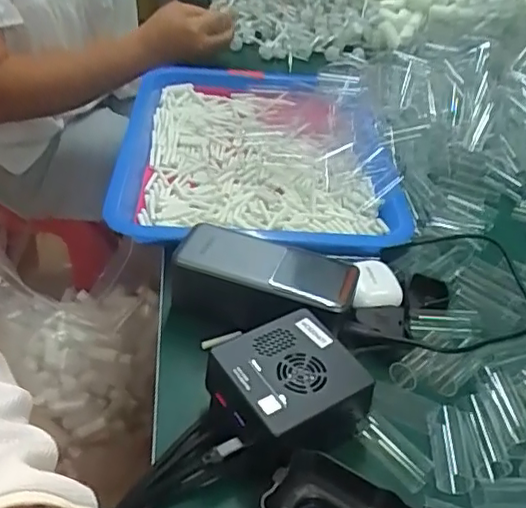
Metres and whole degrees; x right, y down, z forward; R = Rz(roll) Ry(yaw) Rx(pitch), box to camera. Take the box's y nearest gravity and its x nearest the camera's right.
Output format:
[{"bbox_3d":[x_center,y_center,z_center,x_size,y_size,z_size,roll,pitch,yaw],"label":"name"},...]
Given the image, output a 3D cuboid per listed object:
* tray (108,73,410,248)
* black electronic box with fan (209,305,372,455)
[{"bbox_3d":[-0.009,-0.113,0.605,0.264,0.037,0.332,2,39,-5],"label":"tray"},{"bbox_3d":[0.015,0.084,0.366,0.081,0.045,0.078,-22,47,-29],"label":"black electronic box with fan"}]

